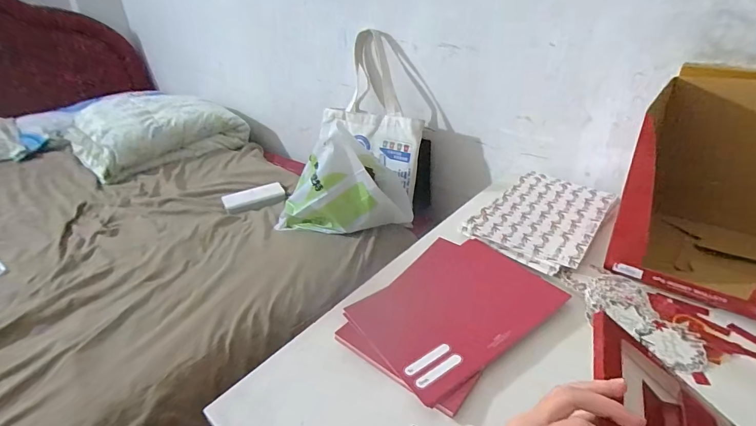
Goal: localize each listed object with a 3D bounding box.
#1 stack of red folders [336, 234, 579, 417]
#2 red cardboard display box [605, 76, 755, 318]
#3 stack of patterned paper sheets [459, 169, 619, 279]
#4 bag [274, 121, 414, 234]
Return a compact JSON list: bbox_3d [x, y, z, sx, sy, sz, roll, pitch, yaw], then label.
[{"bbox_3d":[0.104,0.130,0.521,0.201,0.019,0.275,25,39,38],"label":"stack of red folders"},{"bbox_3d":[0.484,-0.034,0.527,0.213,0.237,0.242,22,37,35],"label":"red cardboard display box"},{"bbox_3d":[0.301,0.003,0.689,0.184,0.014,0.274,23,41,36],"label":"stack of patterned paper sheets"},{"bbox_3d":[-0.083,-0.066,0.883,0.330,0.237,0.130,-2,30,-1],"label":"bag"}]

